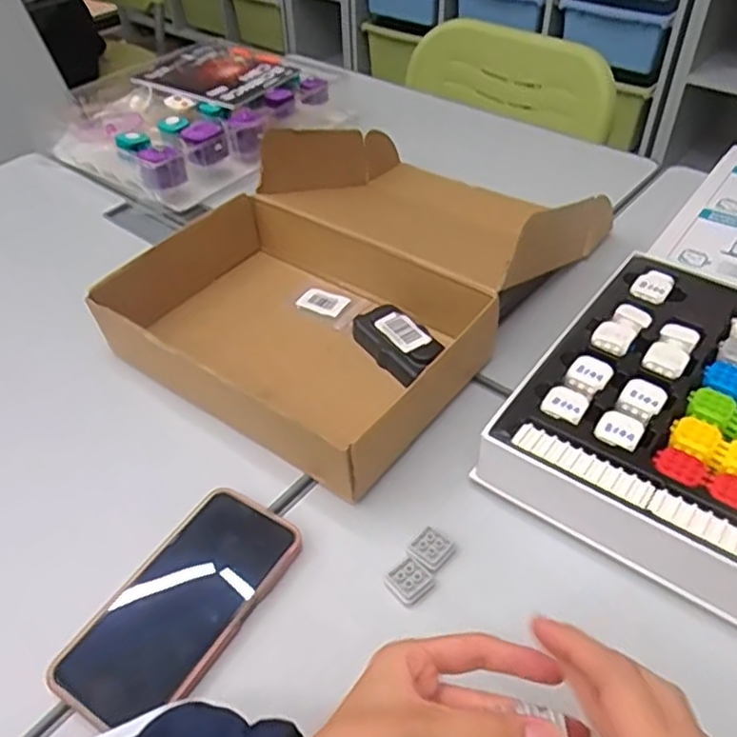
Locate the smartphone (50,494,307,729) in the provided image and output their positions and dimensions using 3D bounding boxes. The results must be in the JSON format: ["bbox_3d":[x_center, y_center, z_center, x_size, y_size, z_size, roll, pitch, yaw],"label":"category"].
[{"bbox_3d":[-0.124,0.156,0.452,0.083,0.019,0.167,23,50,23],"label":"smartphone"}]

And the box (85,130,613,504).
[{"bbox_3d":[0.003,-0.109,0.646,0.303,0.109,0.435,29,52,28],"label":"box"}]

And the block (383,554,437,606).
[{"bbox_3d":[0.027,0.144,0.462,0.028,0.005,0.029,-33,52,-28],"label":"block"}]

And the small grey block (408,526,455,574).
[{"bbox_3d":[0.045,0.128,0.477,0.026,0.006,0.029,28,52,27],"label":"small grey block"}]

